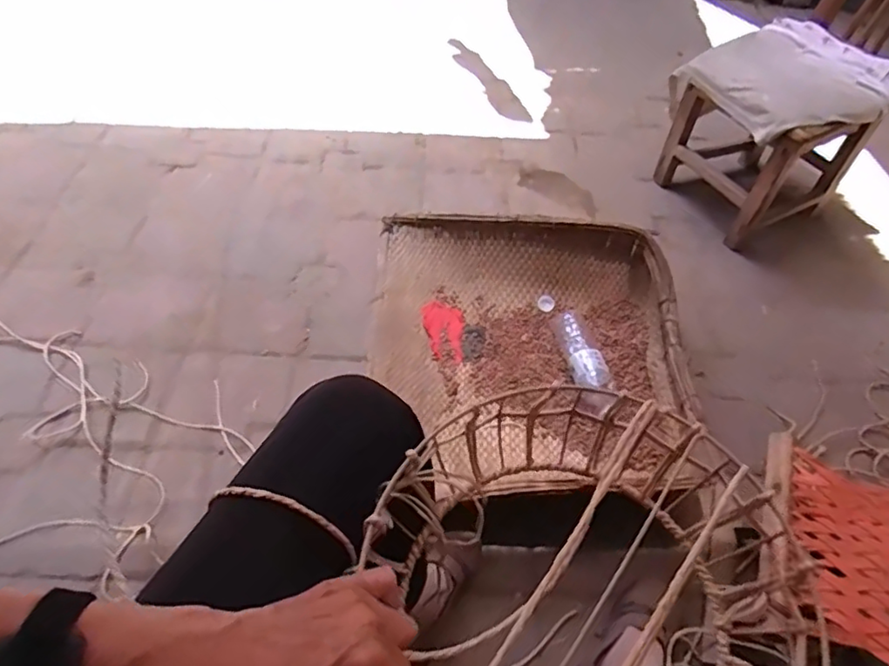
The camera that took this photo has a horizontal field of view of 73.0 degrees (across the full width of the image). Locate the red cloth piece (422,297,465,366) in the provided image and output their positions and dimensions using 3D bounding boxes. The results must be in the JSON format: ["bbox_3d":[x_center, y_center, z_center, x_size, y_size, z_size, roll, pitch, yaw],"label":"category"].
[{"bbox_3d":[0.000,-0.004,1.151,0.078,0.012,0.146,0,49,-5],"label":"red cloth piece"}]

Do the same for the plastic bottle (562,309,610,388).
[{"bbox_3d":[0.253,0.034,1.101,0.066,0.058,0.160,-1,51,-5],"label":"plastic bottle"}]

